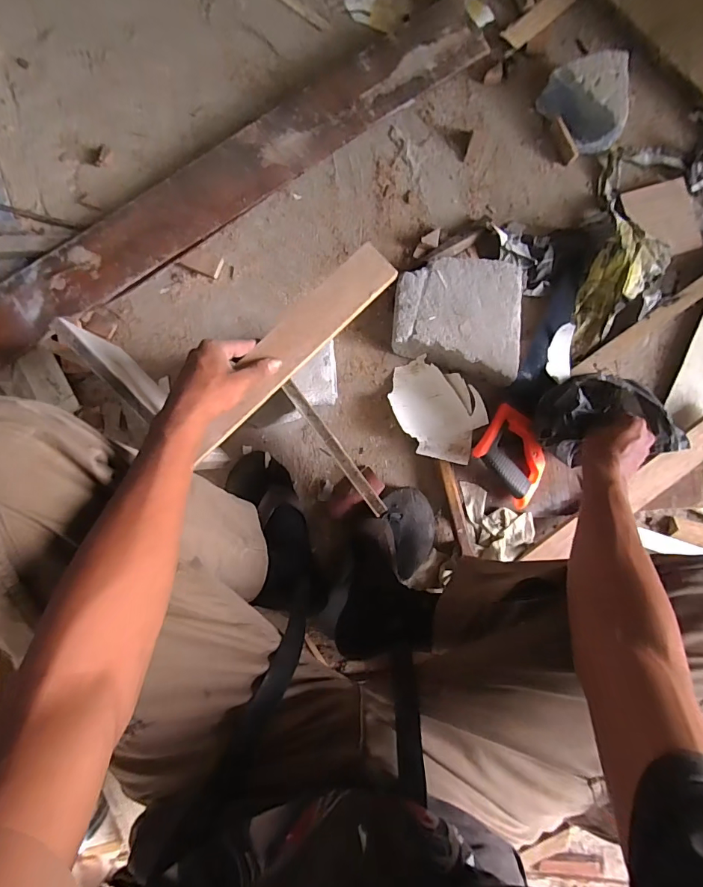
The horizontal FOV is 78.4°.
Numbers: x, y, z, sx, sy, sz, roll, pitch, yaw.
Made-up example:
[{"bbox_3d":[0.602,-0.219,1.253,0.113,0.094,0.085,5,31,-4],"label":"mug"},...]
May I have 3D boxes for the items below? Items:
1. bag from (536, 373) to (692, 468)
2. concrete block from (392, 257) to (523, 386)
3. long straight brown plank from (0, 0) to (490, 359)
[{"bbox_3d":[0.351,-0.036,0.612,0.144,0.103,0.123,-12,86,-1],"label":"bag"},{"bbox_3d":[0.172,-0.202,0.708,0.204,0.061,0.187,8,86,0],"label":"concrete block"},{"bbox_3d":[-0.242,-0.414,0.721,1.089,0.059,0.132,-35,87,-3],"label":"long straight brown plank"}]

